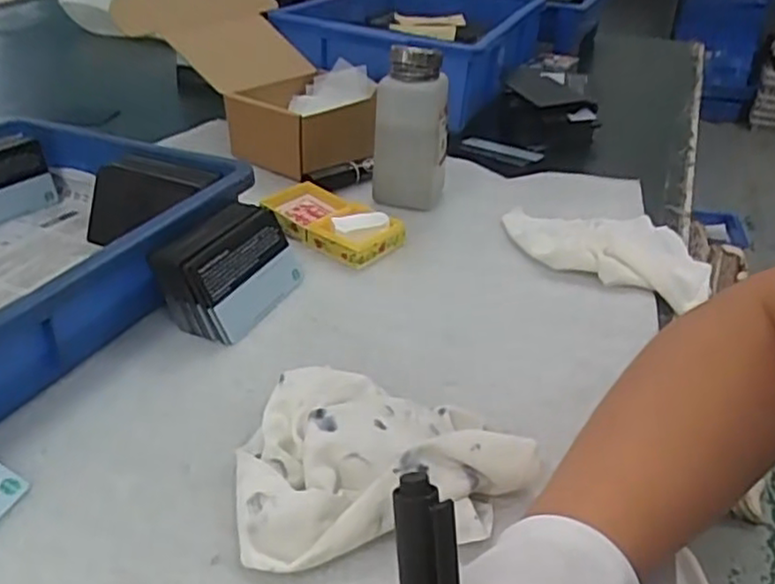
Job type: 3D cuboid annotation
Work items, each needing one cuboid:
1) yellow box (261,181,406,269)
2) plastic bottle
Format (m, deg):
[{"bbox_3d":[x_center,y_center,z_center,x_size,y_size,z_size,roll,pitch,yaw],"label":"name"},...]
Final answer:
[{"bbox_3d":[-0.046,-0.056,0.529,0.114,0.024,0.059,25,39,32],"label":"yellow box"},{"bbox_3d":[0.021,-0.133,0.552,0.057,0.119,0.042,7,32,7],"label":"plastic bottle"}]

